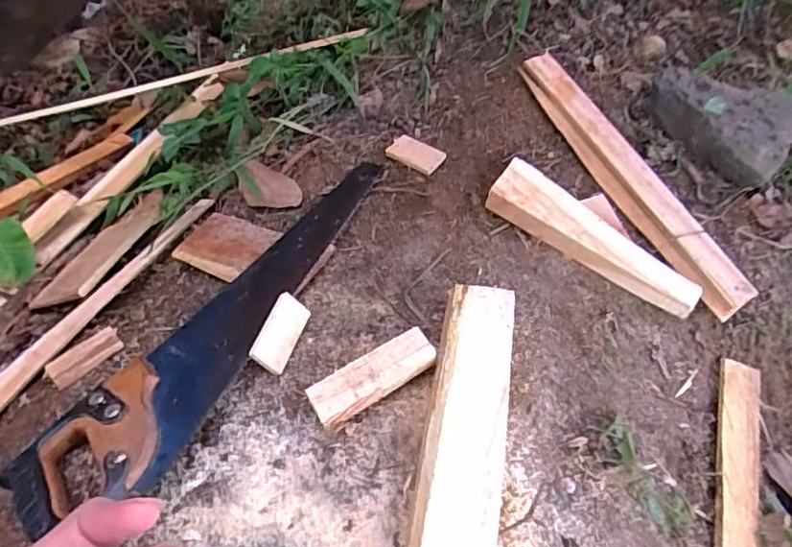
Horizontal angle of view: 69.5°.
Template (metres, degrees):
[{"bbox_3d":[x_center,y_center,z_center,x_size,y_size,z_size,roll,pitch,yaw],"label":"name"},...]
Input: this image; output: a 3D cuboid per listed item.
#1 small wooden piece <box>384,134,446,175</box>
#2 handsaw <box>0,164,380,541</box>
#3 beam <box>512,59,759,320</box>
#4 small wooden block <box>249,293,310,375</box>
[{"bbox_3d":[0.024,-0.153,0.728,0.080,0.007,0.042,31,68,33],"label":"small wooden piece"},{"bbox_3d":[-0.148,0.041,0.577,0.115,0.033,0.487,29,52,22],"label":"handsaw"},{"bbox_3d":[0.273,-0.118,0.684,0.055,0.026,0.387,-23,68,-22],"label":"beam"},{"bbox_3d":[-0.110,0.057,0.553,0.039,0.008,0.075,41,51,-24],"label":"small wooden block"}]

